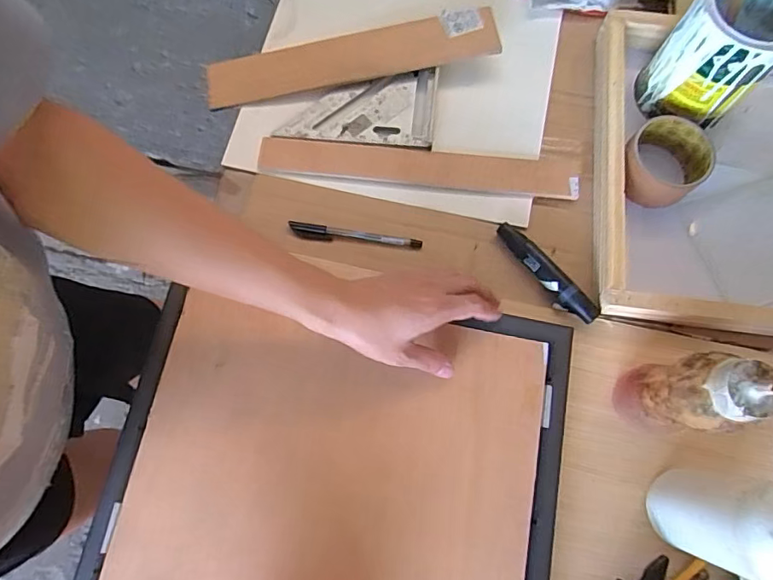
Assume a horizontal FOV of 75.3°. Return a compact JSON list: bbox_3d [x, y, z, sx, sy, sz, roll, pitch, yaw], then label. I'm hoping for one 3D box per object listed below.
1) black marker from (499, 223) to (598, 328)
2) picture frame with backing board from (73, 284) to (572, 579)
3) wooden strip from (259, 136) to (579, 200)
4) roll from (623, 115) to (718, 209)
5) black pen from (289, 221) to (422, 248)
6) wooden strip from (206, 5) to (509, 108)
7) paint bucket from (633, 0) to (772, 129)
[{"bbox_3d":[0.164,-0.018,0.517,0.023,0.024,0.130,-39,78,-12],"label":"black marker"},{"bbox_3d":[-0.041,0.169,0.450,0.395,0.017,0.325,11,73,2],"label":"picture frame with backing board"},{"bbox_3d":[0.034,-0.136,0.557,0.348,0.009,0.041,6,73,1],"label":"wooden strip"},{"bbox_3d":[0.295,-0.136,0.535,0.081,0.047,0.085,0,73,-1],"label":"roll"},{"bbox_3d":[-0.033,-0.058,0.537,0.141,0.008,0.013,10,73,2],"label":"black pen"},{"bbox_3d":[-0.043,-0.267,0.581,0.334,0.006,0.062,-11,79,2],"label":"wooden strip"},{"bbox_3d":[0.348,-0.249,0.529,0.101,0.130,0.110,41,77,10],"label":"paint bucket"}]

